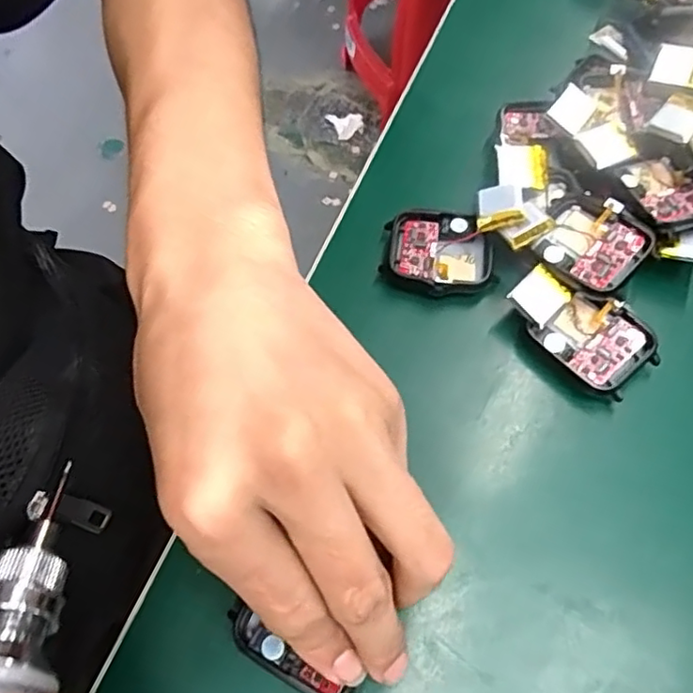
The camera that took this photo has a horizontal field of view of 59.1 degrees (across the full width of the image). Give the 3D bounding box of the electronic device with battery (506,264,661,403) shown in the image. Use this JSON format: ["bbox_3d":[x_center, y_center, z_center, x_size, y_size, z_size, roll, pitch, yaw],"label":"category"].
[{"bbox_3d":[0.091,-0.007,0.238,0.035,0.017,0.054,-39,68,-14],"label":"electronic device with battery"}]

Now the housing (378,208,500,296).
[{"bbox_3d":[0.039,-0.039,0.259,0.044,0.011,0.039,4,65,5],"label":"housing"}]

